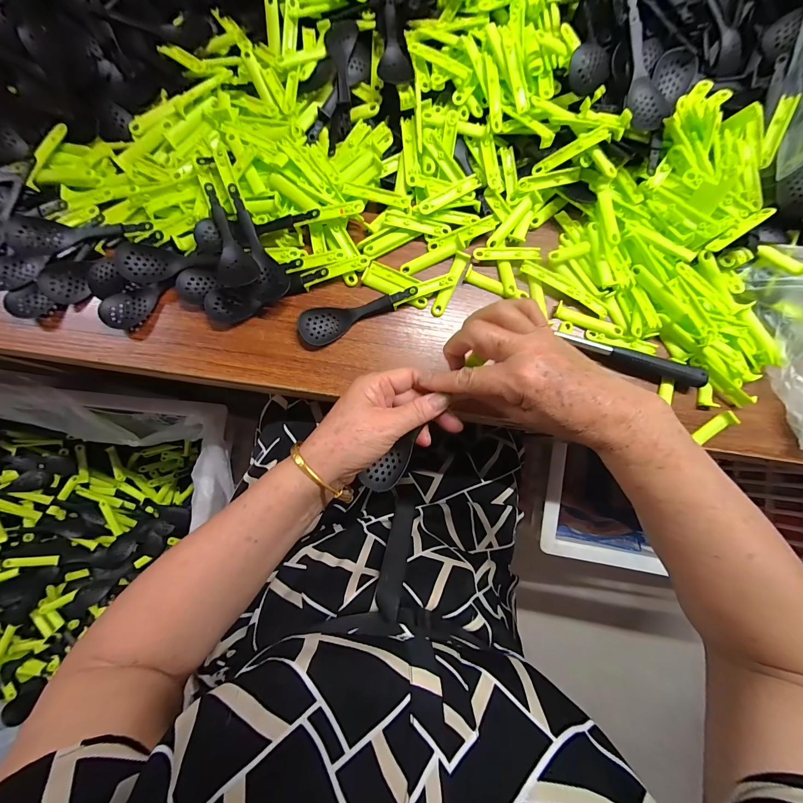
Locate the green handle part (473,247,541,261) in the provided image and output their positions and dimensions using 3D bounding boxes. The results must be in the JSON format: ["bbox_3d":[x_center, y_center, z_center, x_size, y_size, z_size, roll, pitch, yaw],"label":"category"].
[{"bbox_3d":[0.120,-0.168,0.381,0.075,0.007,0.016,-1,83,-2],"label":"green handle part"}]

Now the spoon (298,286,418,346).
[{"bbox_3d":[-0.045,-0.092,0.364,0.127,0.021,0.037,-15,83,-4],"label":"spoon"}]

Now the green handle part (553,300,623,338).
[{"bbox_3d":[0.208,-0.089,0.375,0.075,0.005,0.017,23,82,1],"label":"green handle part"}]

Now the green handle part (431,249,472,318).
[{"bbox_3d":[0.054,-0.131,0.378,0.015,0.010,0.078,26,83,2],"label":"green handle part"}]

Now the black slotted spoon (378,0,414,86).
[{"bbox_3d":[-0.003,-0.402,0.373,0.037,0.017,0.114,5,82,-1],"label":"black slotted spoon"}]

